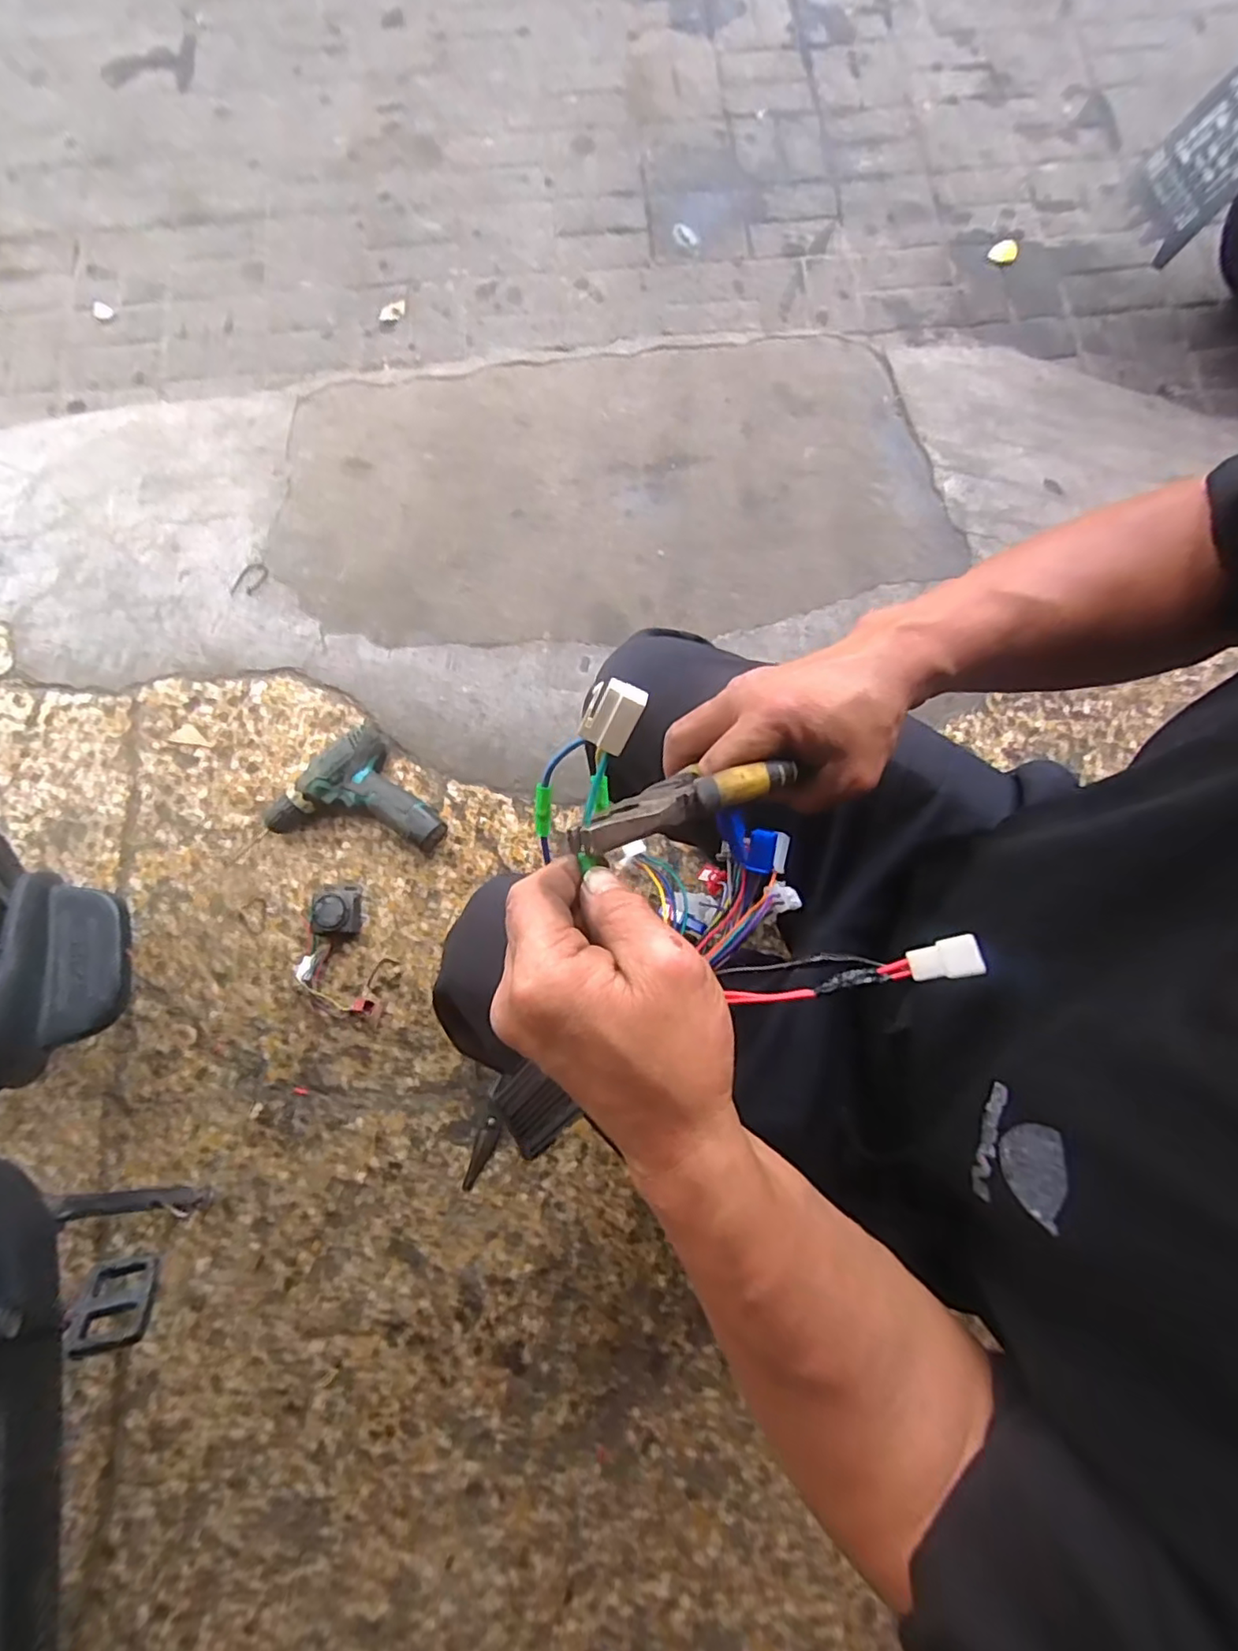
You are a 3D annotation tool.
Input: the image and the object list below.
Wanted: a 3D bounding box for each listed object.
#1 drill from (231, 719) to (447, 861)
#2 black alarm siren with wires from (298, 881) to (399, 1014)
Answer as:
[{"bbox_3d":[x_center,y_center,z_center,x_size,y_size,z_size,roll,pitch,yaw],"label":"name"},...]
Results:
[{"bbox_3d":[-0.366,-0.010,0.841,0.209,0.047,0.196,-41,80,-7],"label":"drill"},{"bbox_3d":[-0.362,0.158,0.817,0.120,0.037,0.167,6,78,3],"label":"black alarm siren with wires"}]

